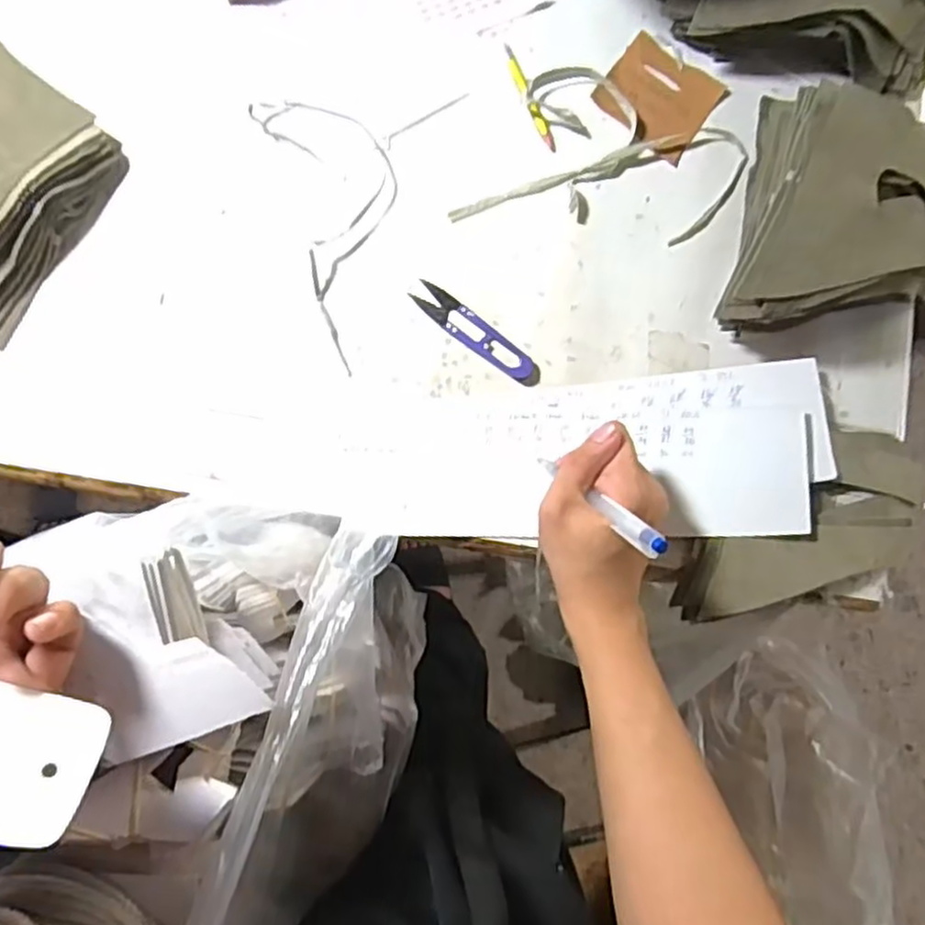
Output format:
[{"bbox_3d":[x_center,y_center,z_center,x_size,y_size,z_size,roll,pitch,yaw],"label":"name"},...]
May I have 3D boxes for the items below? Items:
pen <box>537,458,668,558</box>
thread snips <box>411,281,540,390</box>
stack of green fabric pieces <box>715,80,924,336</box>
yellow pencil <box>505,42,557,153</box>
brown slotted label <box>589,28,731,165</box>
[{"bbox_3d":[0.082,0.023,0.443,0.009,0.140,0.012,-34,118,-7],"label":"pen"},{"bbox_3d":[0.012,-0.093,0.514,0.108,0.004,0.023,36,83,0],"label":"thread snips"},{"bbox_3d":[0.289,-0.168,0.506,0.171,0.077,0.192,17,83,-3],"label":"stack of green fabric pieces"},{"bbox_3d":[0.050,-0.276,0.537,0.009,0.004,0.089,-24,87,-6],"label":"yellow pencil"},{"bbox_3d":[0.152,-0.283,0.549,0.081,0.007,0.078,35,83,0],"label":"brown slotted label"}]

